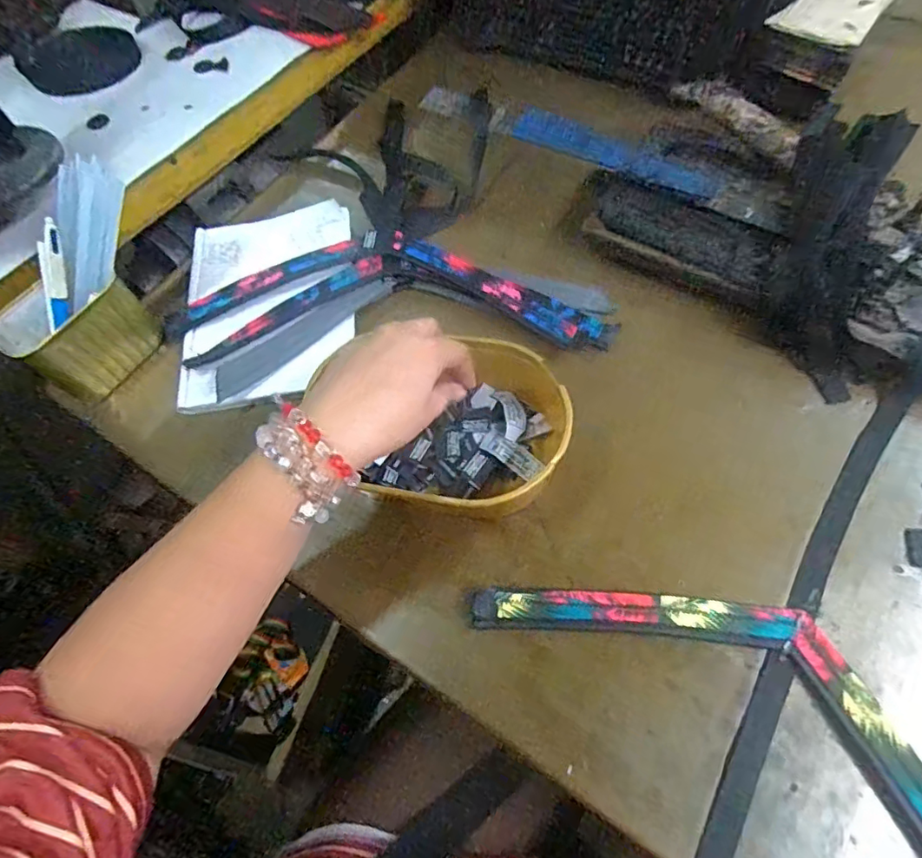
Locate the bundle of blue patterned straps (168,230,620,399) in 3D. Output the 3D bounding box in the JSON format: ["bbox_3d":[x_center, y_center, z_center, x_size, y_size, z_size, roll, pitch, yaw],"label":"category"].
[{"bbox_3d":[-0.064,-0.116,0.481,0.366,0.013,0.146,-10,62,0],"label":"bundle of blue patterned straps"}]

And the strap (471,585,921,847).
[{"bbox_3d":[0.183,0.170,0.338,0.353,0.023,0.120,32,69,17],"label":"strap"}]

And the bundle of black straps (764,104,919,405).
[{"bbox_3d":[0.282,-0.132,0.424,0.077,0.041,0.217,8,93,7],"label":"bundle of black straps"}]

